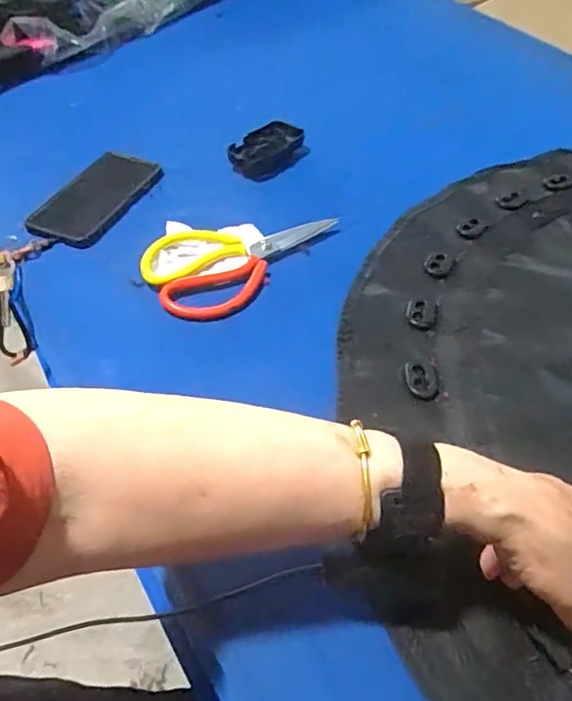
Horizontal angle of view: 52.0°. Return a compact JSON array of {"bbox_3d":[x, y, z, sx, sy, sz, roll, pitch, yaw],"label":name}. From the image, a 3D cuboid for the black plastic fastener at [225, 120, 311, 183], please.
[{"bbox_3d":[-0.018,-0.250,0.734,0.062,0.028,0.117,28,51,21],"label":"black plastic fastener"}]

